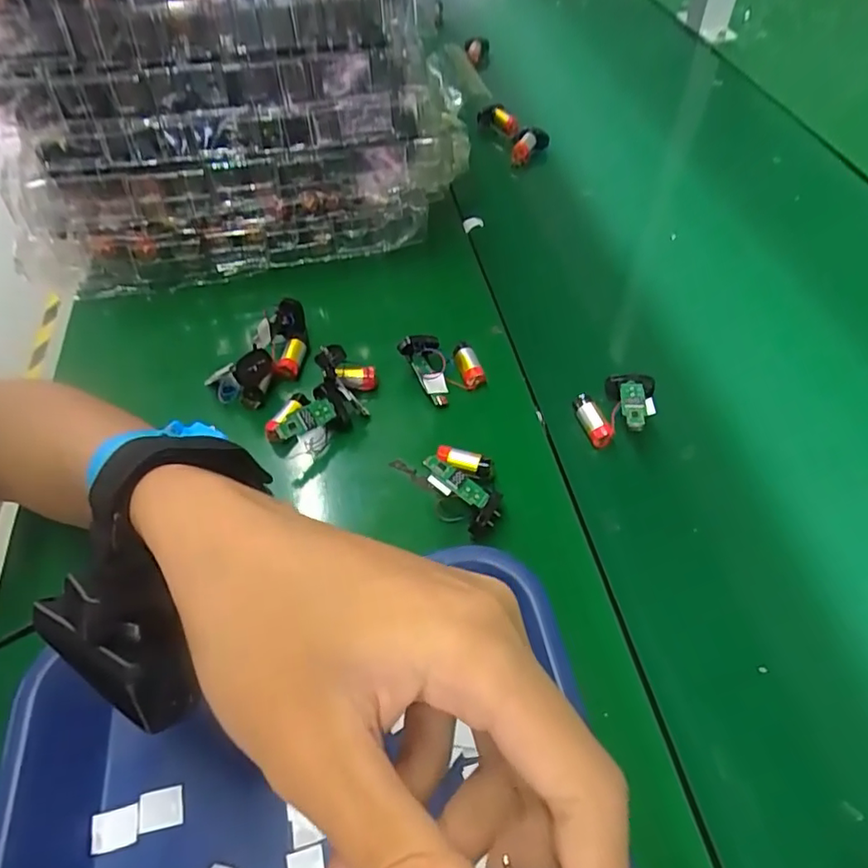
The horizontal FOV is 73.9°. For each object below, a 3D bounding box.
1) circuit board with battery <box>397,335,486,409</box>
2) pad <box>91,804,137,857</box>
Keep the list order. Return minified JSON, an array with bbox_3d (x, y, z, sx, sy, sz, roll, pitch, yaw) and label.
[{"bbox_3d":[0.008,-0.051,0.417,0.049,0.033,0.046,-30,59,-18],"label":"circuit board with battery"},{"bbox_3d":[-0.143,0.176,0.257,0.019,0.004,0.015,-13,55,-7],"label":"pad"}]

